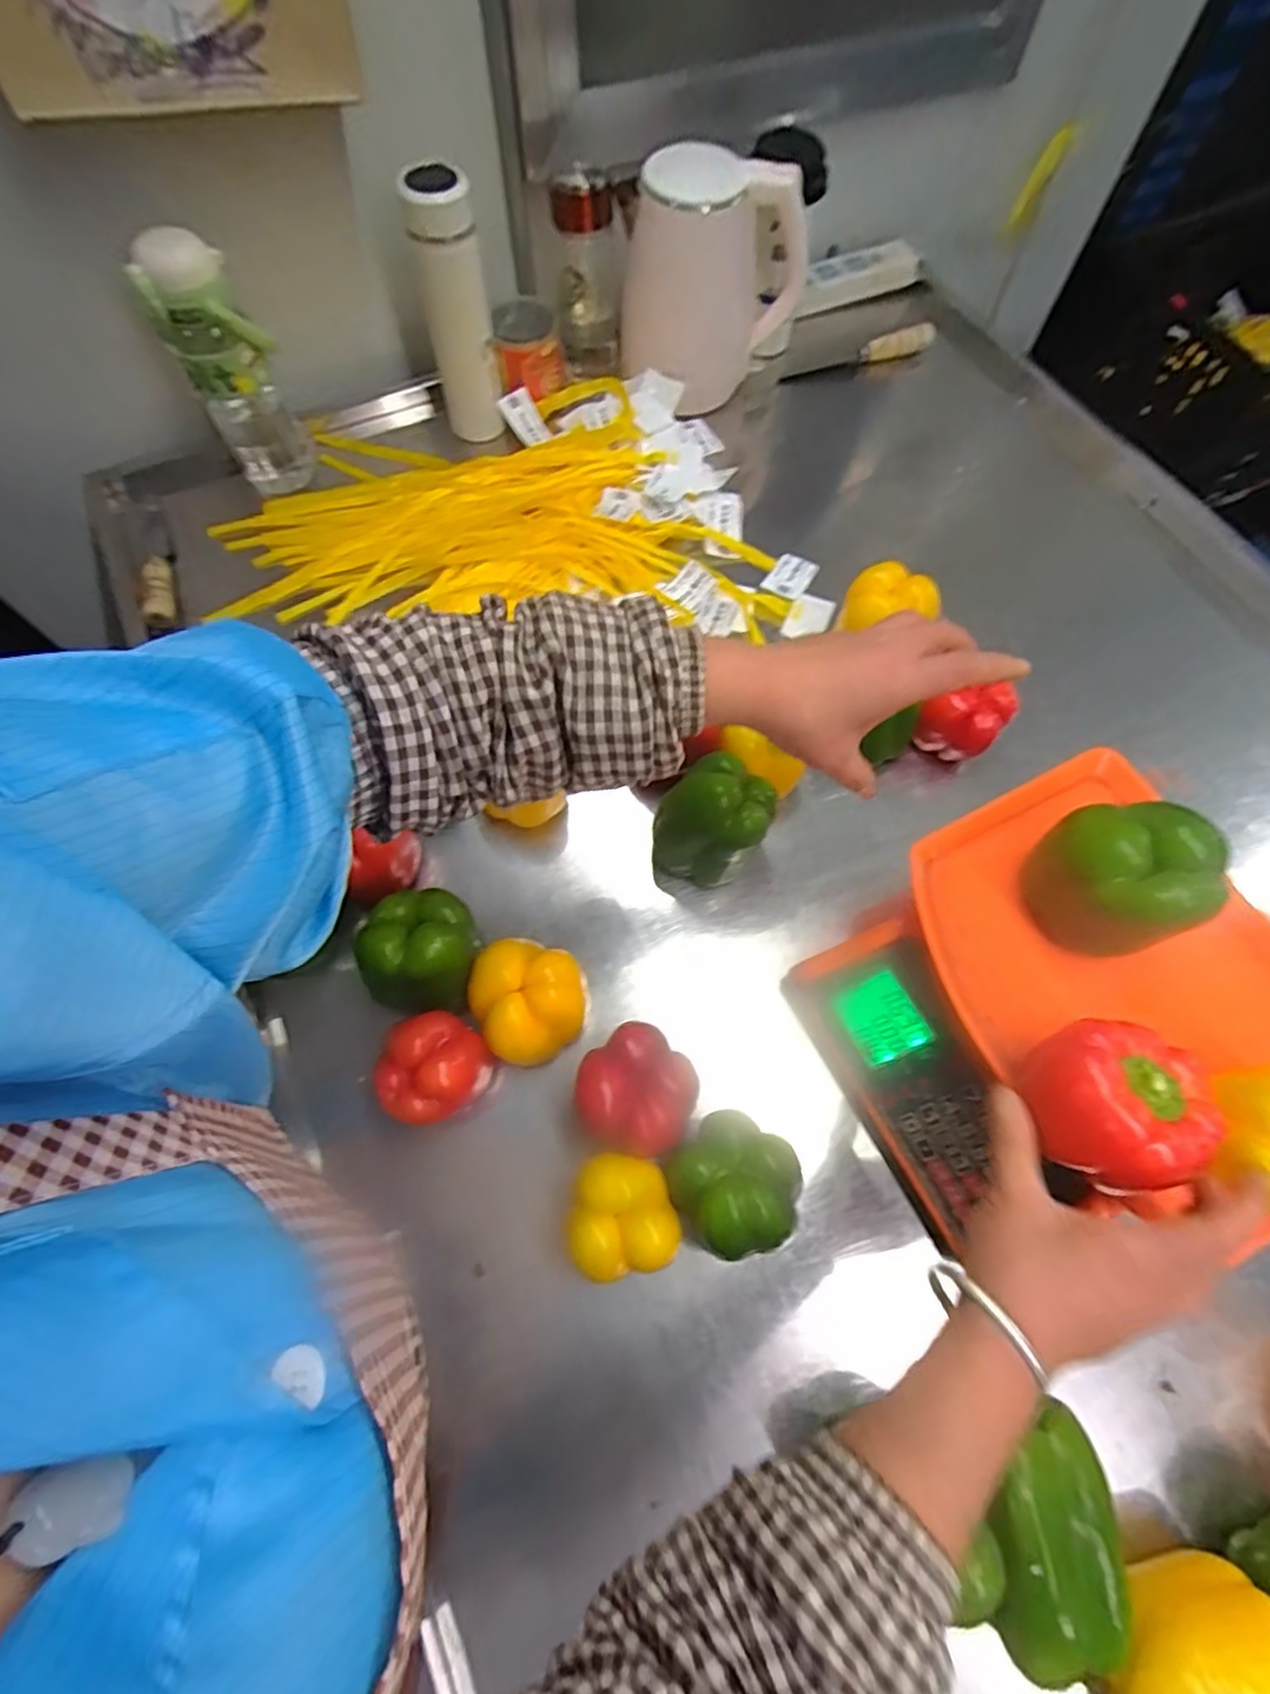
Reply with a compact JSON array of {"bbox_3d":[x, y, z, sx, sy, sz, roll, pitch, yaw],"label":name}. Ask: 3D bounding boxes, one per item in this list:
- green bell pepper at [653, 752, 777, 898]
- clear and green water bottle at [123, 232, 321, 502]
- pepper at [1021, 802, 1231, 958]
[{"bbox_3d":[0.061,-0.015,0.550,0.087,0.113,0.090,0,67,0],"label":"green bell pepper"},{"bbox_3d":[-0.400,-0.473,0.667,0.083,0.224,0.083,-30,70,-12],"label":"clear and green water bottle"},{"bbox_3d":[0.292,0.020,0.409,0.069,0.085,0.076,5,67,2],"label":"pepper"}]

